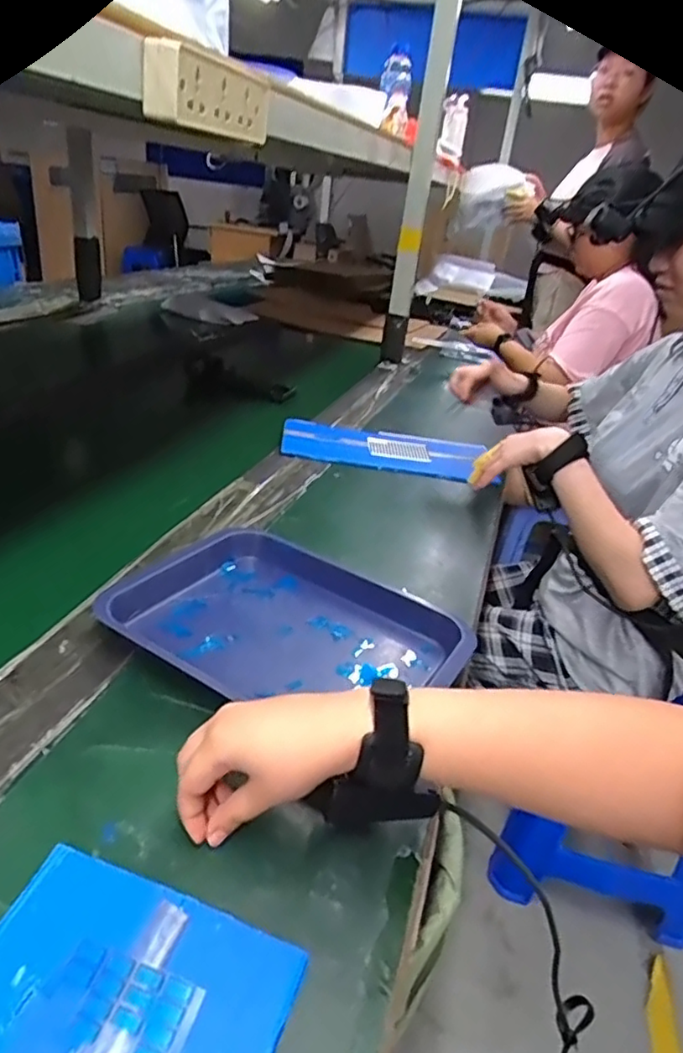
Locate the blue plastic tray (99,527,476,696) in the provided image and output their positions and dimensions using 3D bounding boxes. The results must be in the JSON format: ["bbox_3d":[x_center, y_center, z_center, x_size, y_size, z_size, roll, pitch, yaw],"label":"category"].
[{"bbox_3d":[-0.050,0.084,0.554,0.280,0.033,0.212,22,31,25],"label":"blue plastic tray"}]

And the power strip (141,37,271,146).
[{"bbox_3d":[-0.105,-0.360,0.533,0.032,0.052,0.161,14,29,13],"label":"power strip"}]

